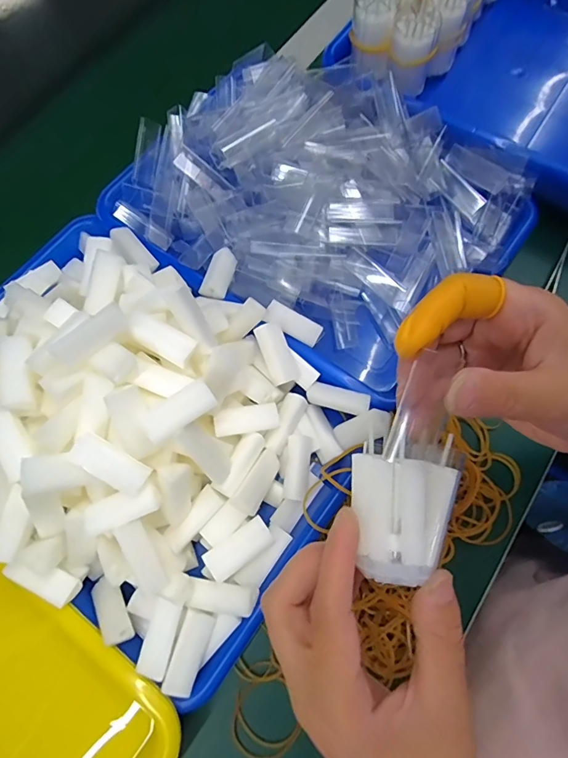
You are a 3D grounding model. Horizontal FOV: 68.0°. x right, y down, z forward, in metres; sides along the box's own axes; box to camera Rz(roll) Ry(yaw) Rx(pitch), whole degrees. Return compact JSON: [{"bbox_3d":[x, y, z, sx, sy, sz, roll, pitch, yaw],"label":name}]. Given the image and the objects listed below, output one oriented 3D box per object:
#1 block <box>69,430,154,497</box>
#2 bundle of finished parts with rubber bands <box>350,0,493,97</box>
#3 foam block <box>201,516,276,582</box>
[{"bbox_3d":[-0.103,0.051,0.250,0.047,0.010,0.020,31,75,-1],"label":"block"},{"bbox_3d":[0.148,-0.370,0.404,0.087,0.057,0.216,32,75,12],"label":"bundle of finished parts with rubber bands"},{"bbox_3d":[-0.029,0.112,0.277,0.044,0.009,0.021,-35,73,-9],"label":"foam block"}]

